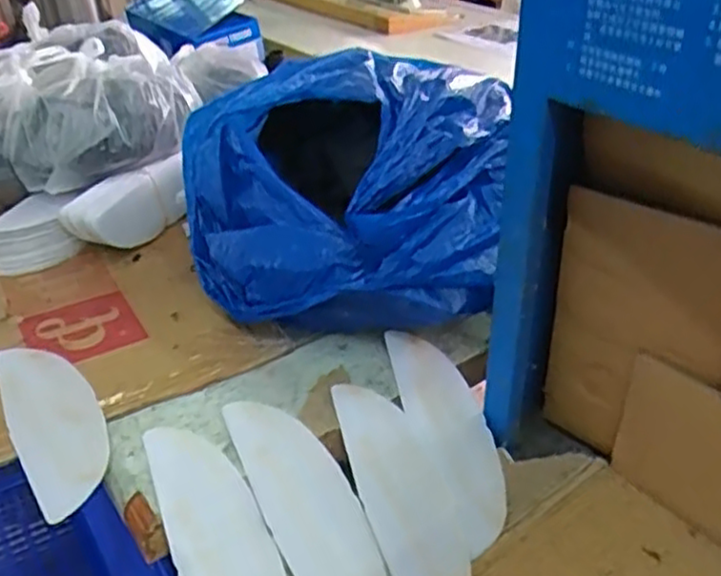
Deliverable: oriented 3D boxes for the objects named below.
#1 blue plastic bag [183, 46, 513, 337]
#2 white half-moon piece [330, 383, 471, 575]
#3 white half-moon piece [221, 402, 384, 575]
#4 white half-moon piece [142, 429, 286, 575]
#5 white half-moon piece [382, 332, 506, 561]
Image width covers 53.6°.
[{"bbox_3d":[-0.018,-0.109,0.730,0.292,0.162,0.326,2,35,7],"label":"blue plastic bag"},{"bbox_3d":[0.035,0.160,0.559,0.066,0.011,0.202,-13,57,-15],"label":"white half-moon piece"},{"bbox_3d":[-0.037,0.169,0.543,0.065,0.009,0.204,-23,65,-17],"label":"white half-moon piece"},{"bbox_3d":[-0.098,0.191,0.514,0.069,0.011,0.203,-18,66,-28],"label":"white half-moon piece"},{"bbox_3d":[0.078,0.120,0.612,0.066,0.010,0.204,-8,51,-25],"label":"white half-moon piece"}]

